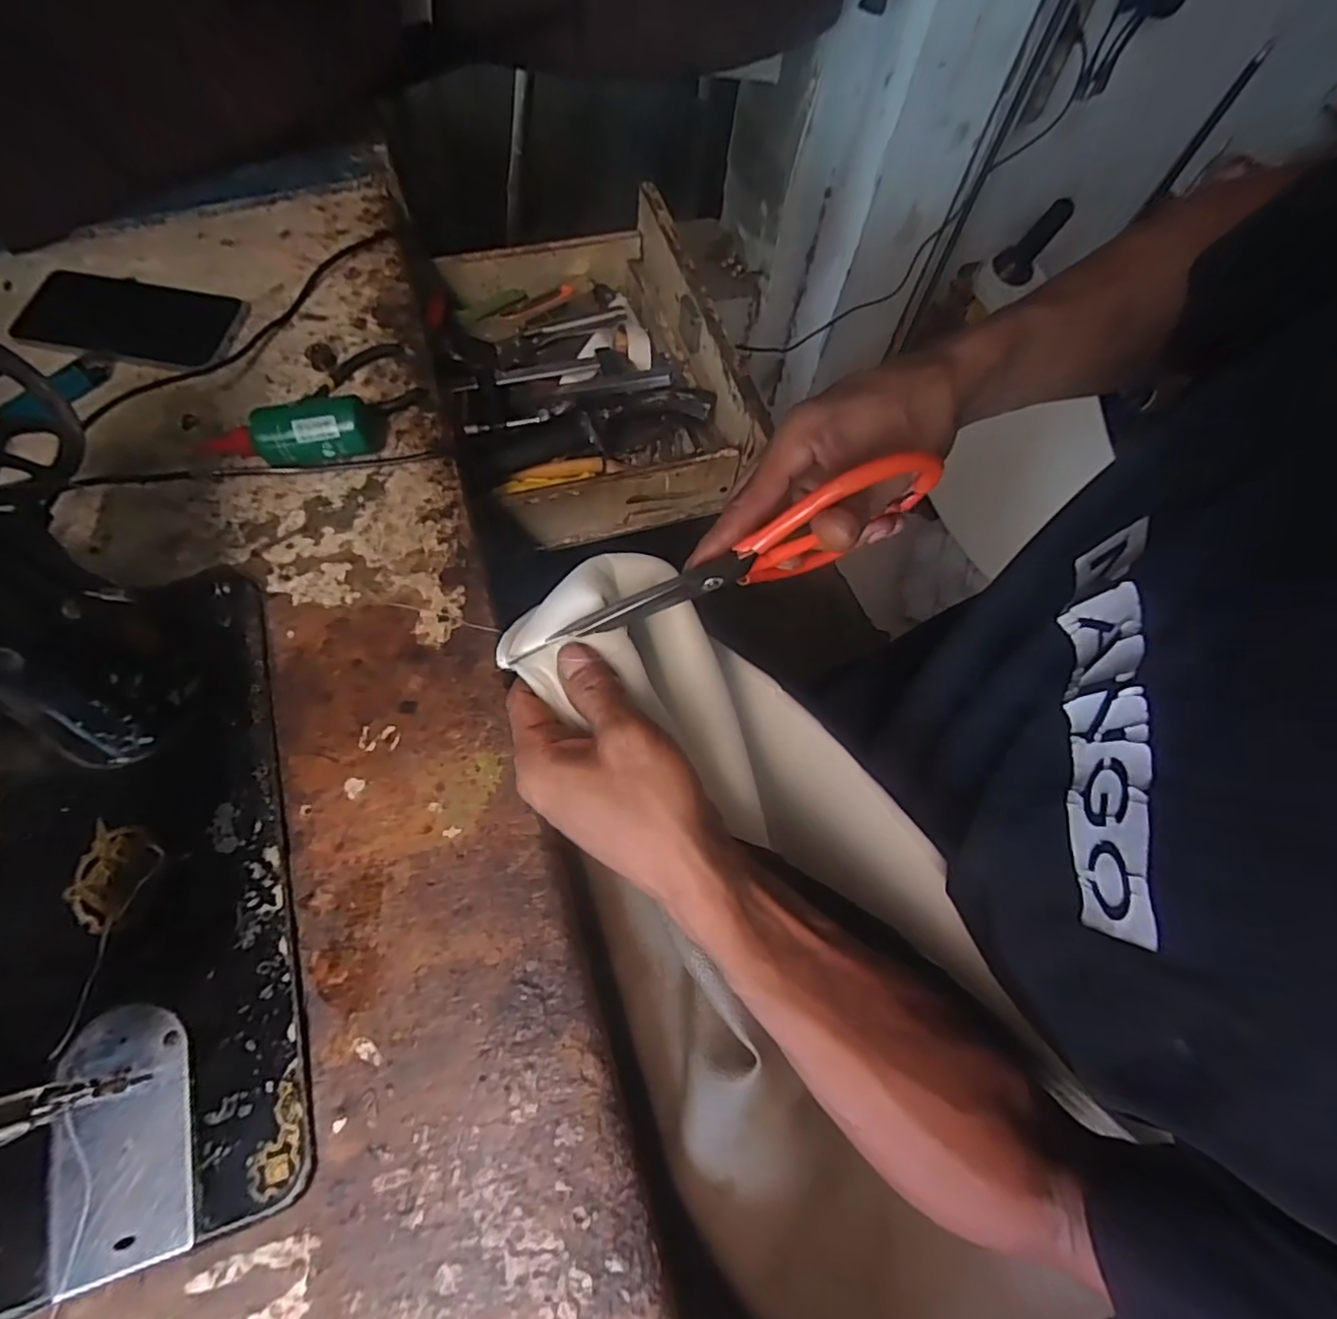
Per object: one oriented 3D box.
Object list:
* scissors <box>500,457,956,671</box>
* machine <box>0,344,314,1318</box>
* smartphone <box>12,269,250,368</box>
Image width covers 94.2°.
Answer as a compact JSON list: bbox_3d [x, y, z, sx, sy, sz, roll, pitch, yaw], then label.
[{"bbox_3d":[0.033,-0.045,0.316,0.207,0.079,0.012,-24,70,10],"label":"scissors"},{"bbox_3d":[-0.321,0.075,0.279,0.177,0.188,0.413,-17,70,-8],"label":"machine"},{"bbox_3d":[-0.443,-0.281,0.508,0.180,0.009,0.081,9,69,2],"label":"smartphone"}]

